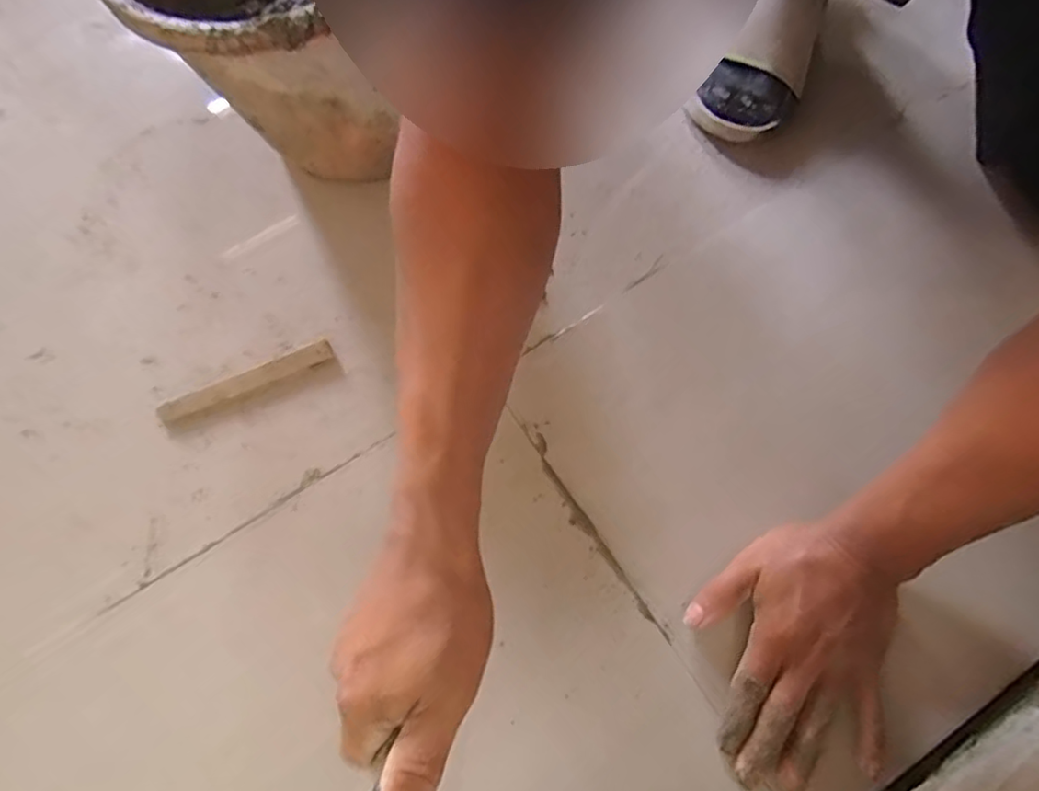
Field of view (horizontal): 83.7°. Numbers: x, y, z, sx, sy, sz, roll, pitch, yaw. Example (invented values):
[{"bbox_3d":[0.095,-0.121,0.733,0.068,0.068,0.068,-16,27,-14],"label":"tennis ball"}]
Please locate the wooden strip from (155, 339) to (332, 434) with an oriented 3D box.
[{"bbox_3d":[-0.216,-0.011,0.460,0.138,0.010,0.022,-24,72,-6],"label":"wooden strip"}]

